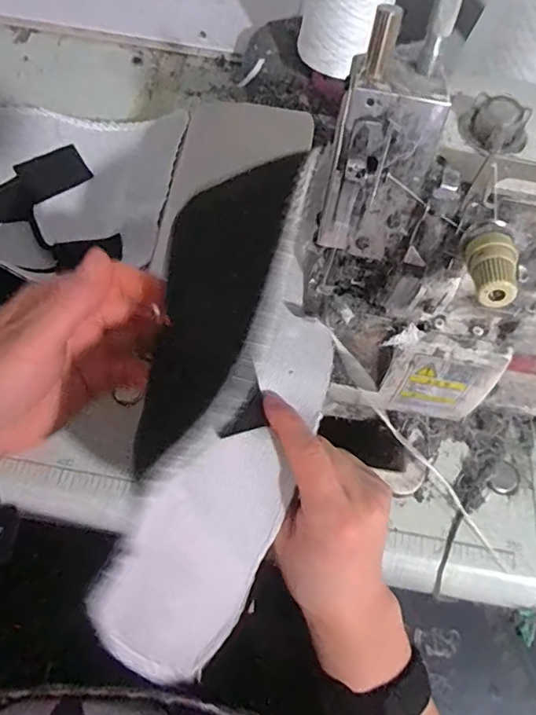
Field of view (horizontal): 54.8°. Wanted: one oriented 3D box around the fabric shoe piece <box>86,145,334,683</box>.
[{"bbox_3d":[-0.011,0.004,0.287,0.090,0.089,0.292,11,69,2],"label":"fabric shoe piece"}]

